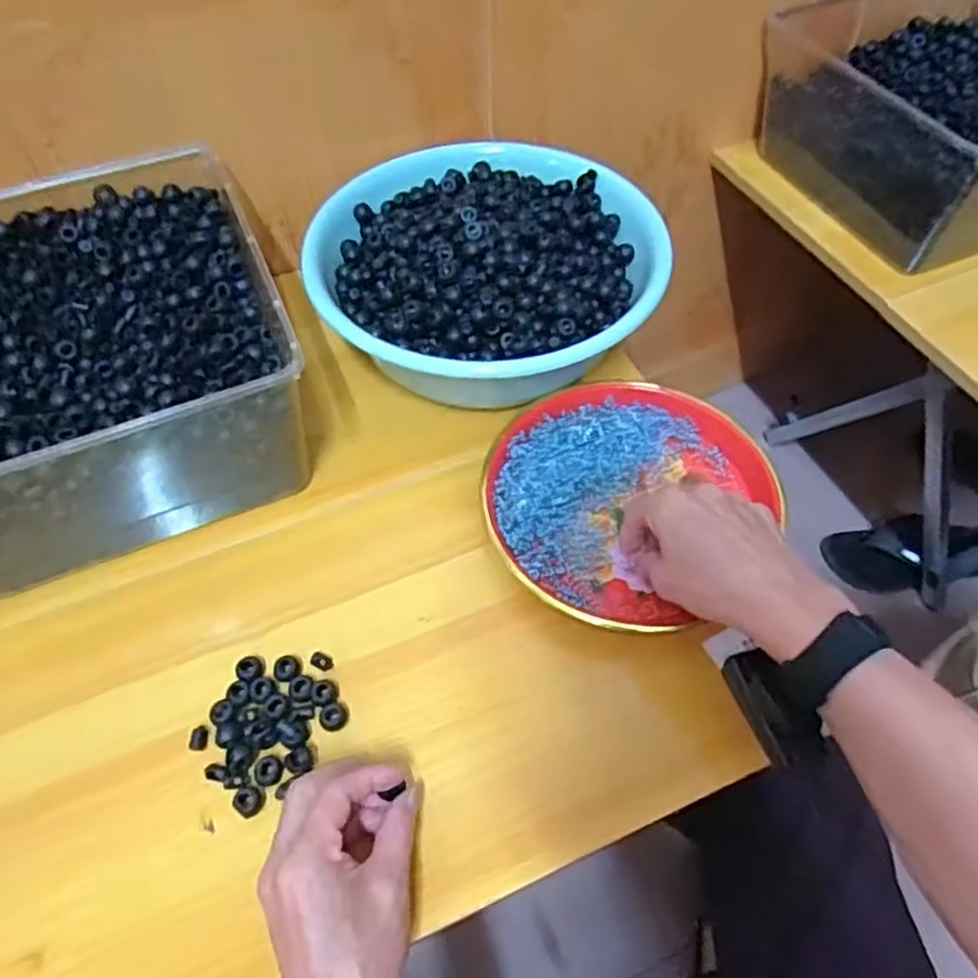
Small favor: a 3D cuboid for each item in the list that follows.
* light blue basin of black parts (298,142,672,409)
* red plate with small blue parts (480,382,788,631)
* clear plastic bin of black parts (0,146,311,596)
[{"bbox_3d":[-0.006,-0.186,0.643,0.291,0.097,0.258,-23,59,-14],"label":"light blue basin of black parts"},{"bbox_3d":[0.097,0.002,0.548,0.193,0.030,0.203,0,56,1],"label":"red plate with small blue parts"},{"bbox_3d":[-0.306,-0.094,0.562,0.292,0.133,0.274,-21,58,-13],"label":"clear plastic bin of black parts"}]

